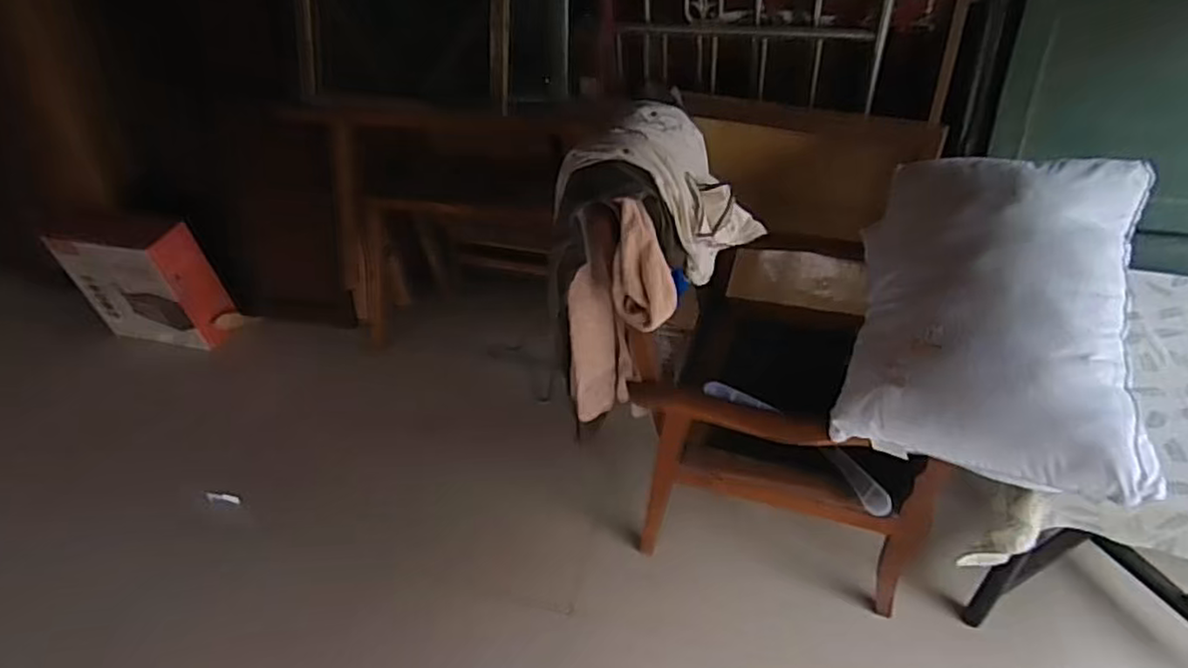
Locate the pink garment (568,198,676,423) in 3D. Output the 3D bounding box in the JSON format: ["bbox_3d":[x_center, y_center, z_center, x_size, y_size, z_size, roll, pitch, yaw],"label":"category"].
[{"bbox_3d":[0.045,-0.007,1.153,0.125,0.471,0.173,-31,49,-24],"label":"pink garment"}]

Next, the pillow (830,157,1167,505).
[{"bbox_3d":[0.680,-0.057,1.132,0.477,0.216,0.628,17,49,22],"label":"pillow"}]

